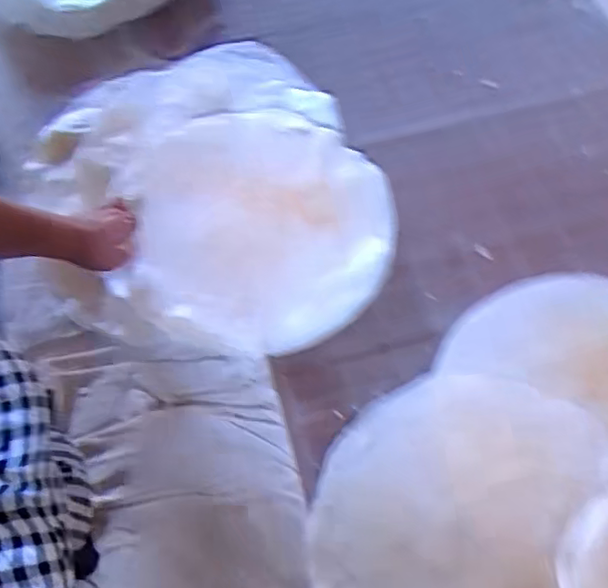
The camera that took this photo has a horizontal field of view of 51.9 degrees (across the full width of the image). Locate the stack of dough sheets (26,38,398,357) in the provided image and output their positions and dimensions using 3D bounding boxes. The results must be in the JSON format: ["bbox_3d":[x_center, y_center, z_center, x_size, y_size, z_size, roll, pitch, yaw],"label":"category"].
[{"bbox_3d":[-0.143,-0.165,0.881,0.430,0.050,0.575,-20,54,-12],"label":"stack of dough sheets"}]

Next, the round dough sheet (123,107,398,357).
[{"bbox_3d":[-0.058,-0.115,0.858,0.341,0.038,0.404,-5,53,-3],"label":"round dough sheet"}]

